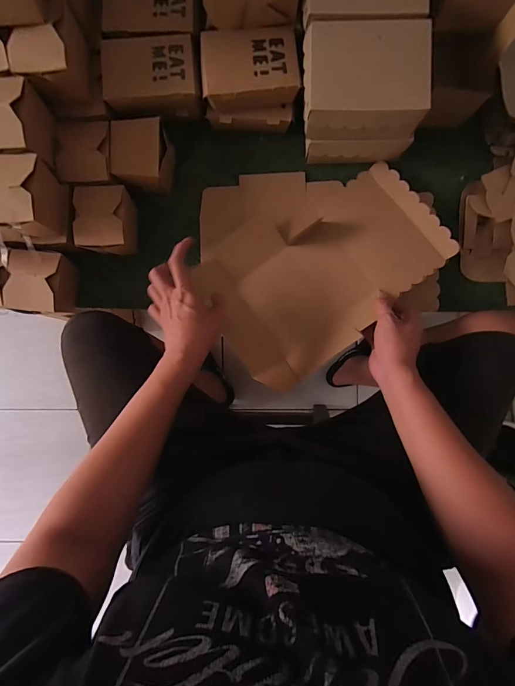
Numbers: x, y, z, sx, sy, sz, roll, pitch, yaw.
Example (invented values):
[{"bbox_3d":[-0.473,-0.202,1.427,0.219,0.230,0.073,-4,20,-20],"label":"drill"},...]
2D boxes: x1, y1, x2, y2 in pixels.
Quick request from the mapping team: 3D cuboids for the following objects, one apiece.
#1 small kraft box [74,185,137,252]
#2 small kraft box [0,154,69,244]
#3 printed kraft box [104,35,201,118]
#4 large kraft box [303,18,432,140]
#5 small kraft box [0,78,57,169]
[{"bbox_3d":[-0.252,-0.203,0.599,0.093,0.083,0.103,7,89,3],"label":"small kraft box"},{"bbox_3d":[-0.352,-0.207,0.528,0.093,0.096,0.113,2,88,3],"label":"small kraft box"},{"bbox_3d":[-0.167,-0.422,0.571,0.150,0.065,0.103,-7,88,3],"label":"printed kraft box"},{"bbox_3d":[0.154,-0.381,0.517,0.170,0.057,0.135,-1,88,3],"label":"large kraft box"},{"bbox_3d":[-0.358,-0.318,0.522,0.083,0.082,0.101,-4,88,3],"label":"small kraft box"}]

